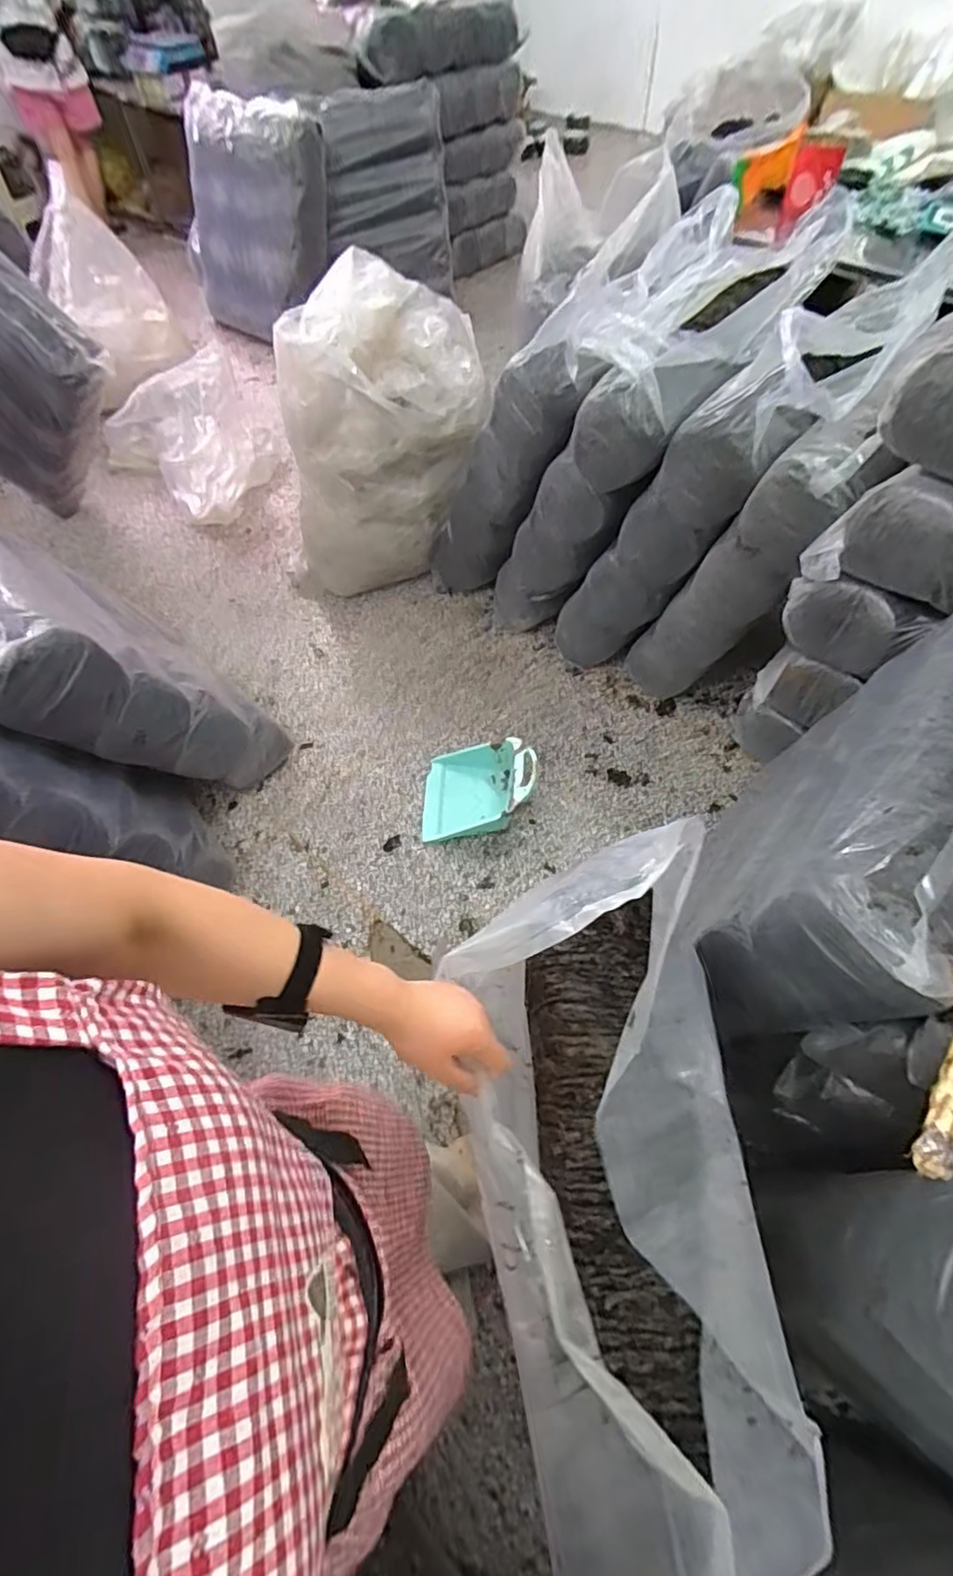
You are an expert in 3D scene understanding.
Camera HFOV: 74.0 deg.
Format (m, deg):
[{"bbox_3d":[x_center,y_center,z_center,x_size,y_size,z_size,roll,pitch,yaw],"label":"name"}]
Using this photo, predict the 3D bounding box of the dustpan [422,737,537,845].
[{"bbox_3d":[0.005,-0.008,1.582,0.279,0.131,0.264,3,57,4],"label":"dustpan"}]

